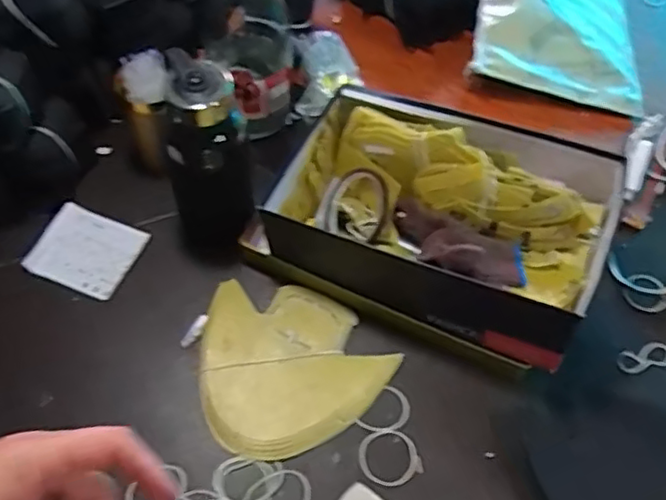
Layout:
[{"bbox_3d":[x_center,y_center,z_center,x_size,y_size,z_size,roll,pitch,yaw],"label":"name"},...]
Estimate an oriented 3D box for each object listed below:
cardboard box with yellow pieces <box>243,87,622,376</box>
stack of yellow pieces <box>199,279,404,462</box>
[{"bbox_3d":[0.106,-0.034,0.724,0.360,0.124,0.233,25,59,15],"label":"cardboard box with yellow pieces"},{"bbox_3d":[-0.058,0.115,0.698,0.184,0.019,0.195,-33,64,-20],"label":"stack of yellow pieces"}]

